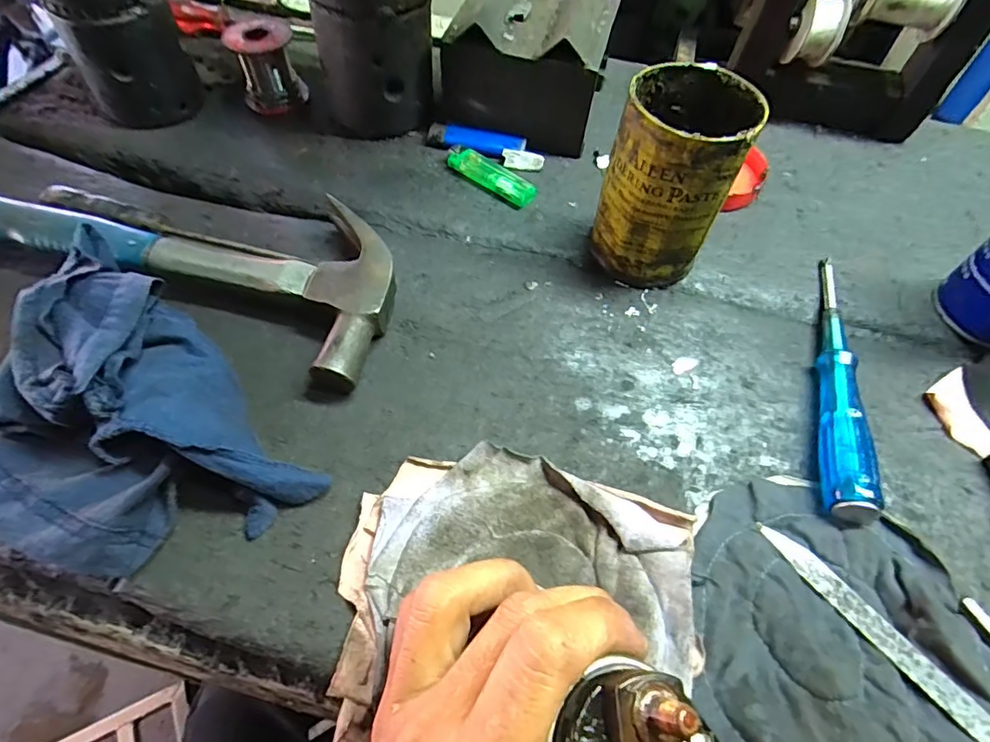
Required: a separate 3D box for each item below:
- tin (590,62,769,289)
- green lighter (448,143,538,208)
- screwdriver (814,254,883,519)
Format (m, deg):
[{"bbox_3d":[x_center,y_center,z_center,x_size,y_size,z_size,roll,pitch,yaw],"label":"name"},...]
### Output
[{"bbox_3d":[0.107,-0.117,0.336,0.071,0.119,0.072,2,55,-2],"label":"tin"},{"bbox_3d":[-0.003,-0.151,0.411,0.075,0.014,0.022,32,59,18],"label":"green lighter"},{"bbox_3d":[0.206,-0.002,0.322,0.022,0.024,0.193,15,55,7],"label":"screwdriver"}]

